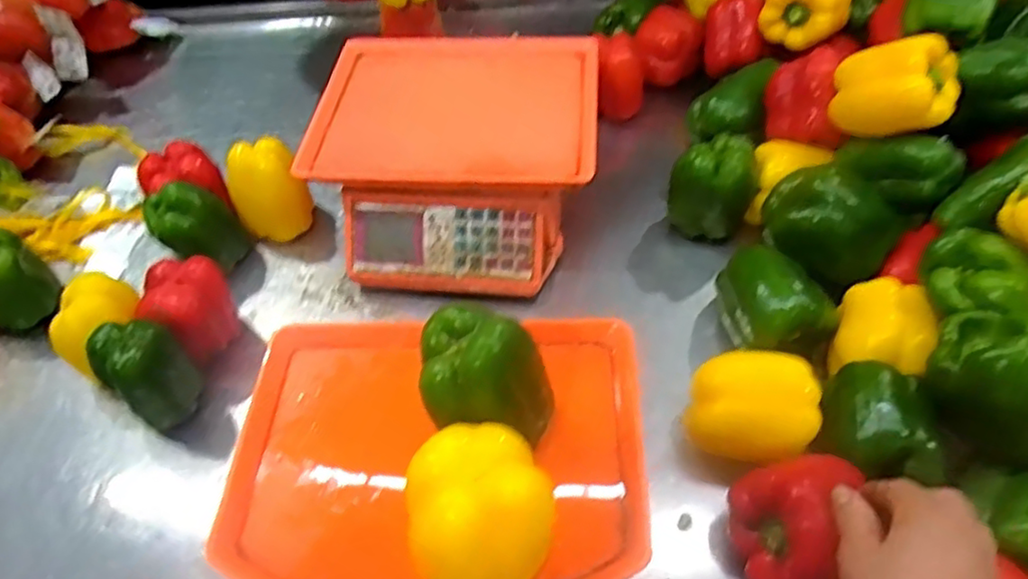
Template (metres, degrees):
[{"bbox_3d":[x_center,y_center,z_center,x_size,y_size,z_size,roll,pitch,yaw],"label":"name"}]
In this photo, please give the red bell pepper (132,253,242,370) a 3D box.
[{"bbox_3d":[-0.320,0.023,0.657,0.066,0.096,0.079,19,58,19],"label":"red bell pepper"}]

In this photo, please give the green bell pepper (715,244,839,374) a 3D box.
[{"bbox_3d":[0.241,0.020,0.607,0.107,0.083,0.096,15,57,16],"label":"green bell pepper"}]

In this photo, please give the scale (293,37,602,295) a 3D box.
[{"bbox_3d":[-0.058,-0.143,0.731,0.293,0.129,0.290,1,54,6],"label":"scale"}]

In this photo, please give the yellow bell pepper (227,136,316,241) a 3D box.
[{"bbox_3d":[-0.281,-0.112,0.747,0.081,0.109,0.070,-28,56,-14],"label":"yellow bell pepper"}]

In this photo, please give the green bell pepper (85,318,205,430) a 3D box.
[{"bbox_3d":[-0.328,0.077,0.596,0.059,0.114,0.066,33,63,26],"label":"green bell pepper"}]

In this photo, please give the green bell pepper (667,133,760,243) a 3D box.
[{"bbox_3d":[0.212,-0.109,0.701,0.086,0.097,0.071,8,55,12],"label":"green bell pepper"}]

